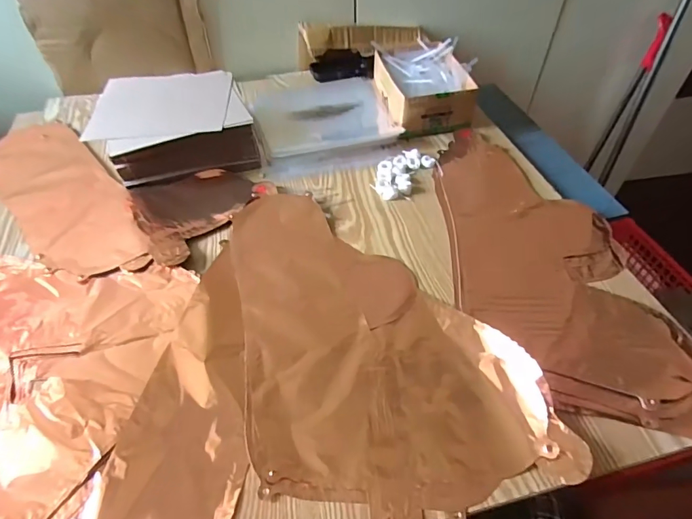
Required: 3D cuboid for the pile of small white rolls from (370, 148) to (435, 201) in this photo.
[{"bbox_3d":[0.080,-0.130,0.617,0.067,0.012,0.118,27,54,23],"label":"pile of small white rolls"}]

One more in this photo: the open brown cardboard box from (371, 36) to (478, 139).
[{"bbox_3d":[0.130,-0.294,0.703,0.138,0.069,0.195,-7,48,-5],"label":"open brown cardboard box"}]

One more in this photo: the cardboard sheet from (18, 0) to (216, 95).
[{"bbox_3d":[-0.390,-0.394,0.724,0.273,0.159,0.016,-12,49,-9],"label":"cardboard sheet"}]

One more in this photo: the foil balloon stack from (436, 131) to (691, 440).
[{"bbox_3d":[0.228,-0.012,0.511,0.205,0.020,0.455,-7,48,-5],"label":"foil balloon stack"}]

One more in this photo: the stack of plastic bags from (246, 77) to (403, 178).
[{"bbox_3d":[-0.038,-0.247,0.700,0.229,0.021,0.262,-11,49,-9],"label":"stack of plastic bags"}]

